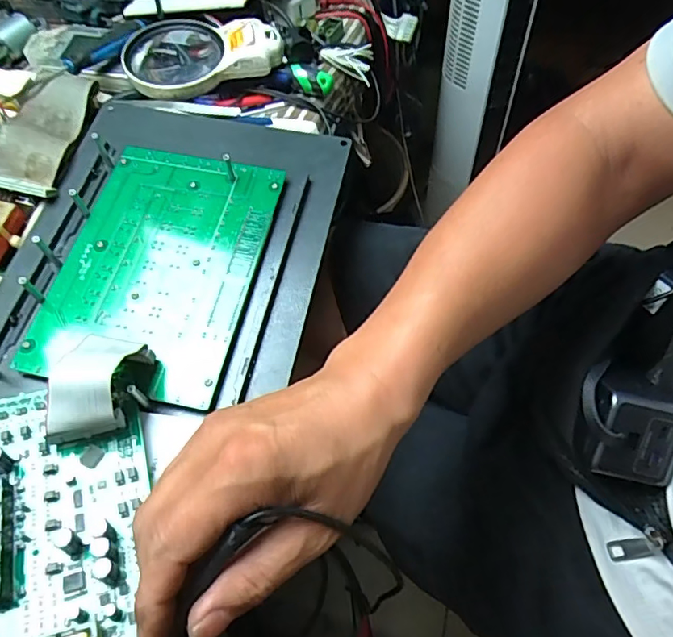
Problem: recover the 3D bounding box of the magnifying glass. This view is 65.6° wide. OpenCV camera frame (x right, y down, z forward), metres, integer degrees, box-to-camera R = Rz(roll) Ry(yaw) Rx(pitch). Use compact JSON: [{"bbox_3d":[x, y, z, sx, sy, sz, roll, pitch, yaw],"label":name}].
[{"bbox_3d":[-0.127,-0.252,0.493,0.141,0.034,0.090,-24,59,-12],"label":"magnifying glass"}]

